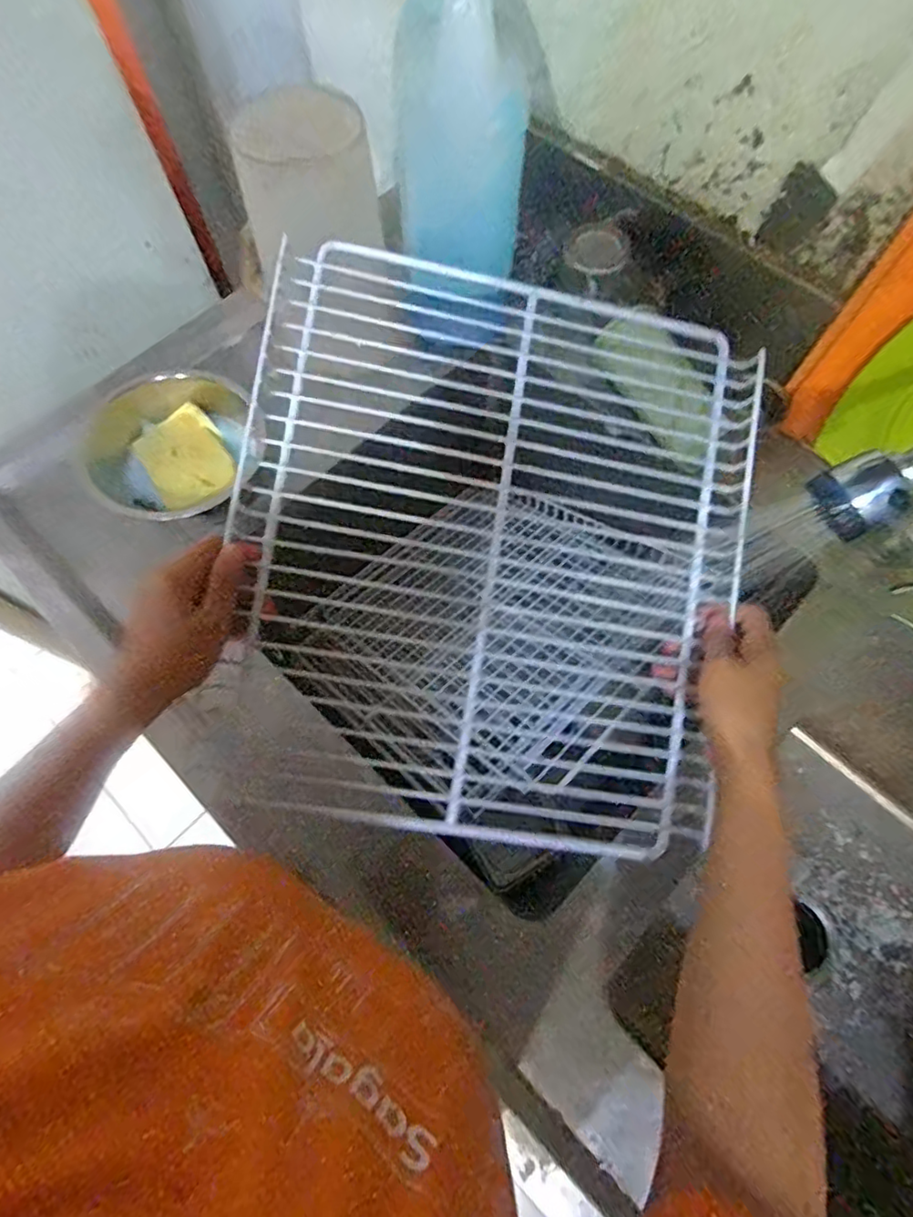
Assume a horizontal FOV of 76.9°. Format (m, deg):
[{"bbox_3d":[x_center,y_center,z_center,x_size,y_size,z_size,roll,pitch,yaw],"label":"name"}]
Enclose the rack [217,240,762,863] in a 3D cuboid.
[{"bbox_3d":[0.029,-0.043,0.433,0.369,0.015,0.413,8,86,-8],"label":"rack"}]

